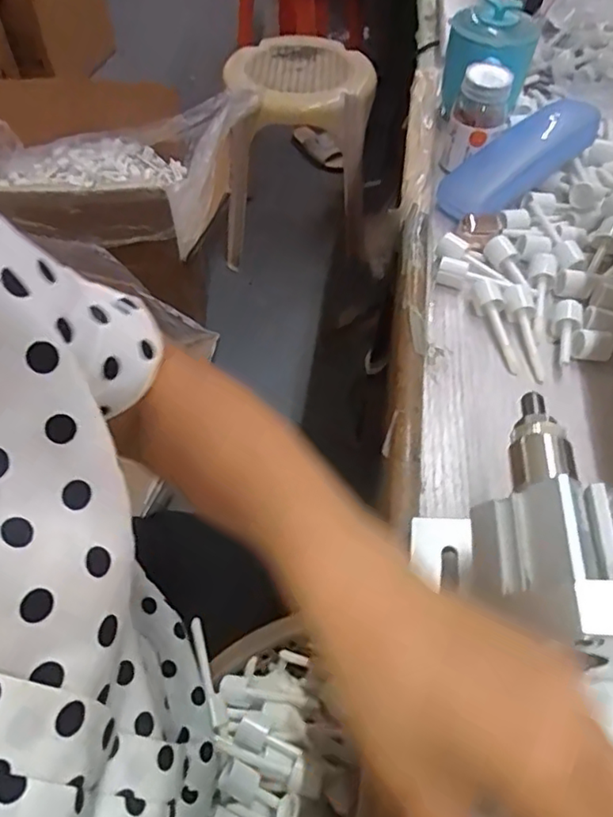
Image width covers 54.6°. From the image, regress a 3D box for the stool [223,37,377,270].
[{"bbox_3d":[-0.020,-0.615,1.433,0.327,0.393,0.352,4,53,2],"label":"stool"}]

